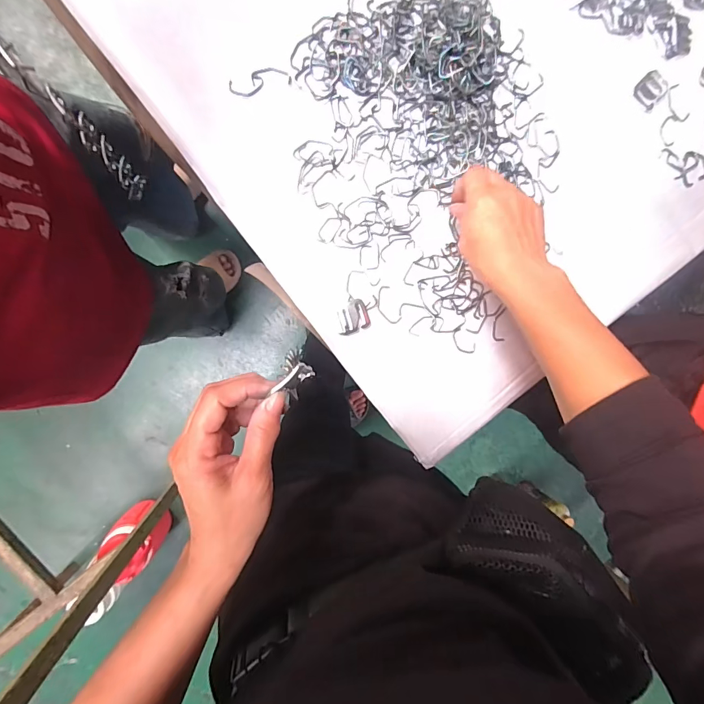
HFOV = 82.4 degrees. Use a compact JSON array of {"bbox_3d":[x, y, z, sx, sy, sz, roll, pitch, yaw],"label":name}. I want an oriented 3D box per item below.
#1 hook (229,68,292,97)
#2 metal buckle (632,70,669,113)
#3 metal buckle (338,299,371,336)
[{"bbox_3d":[-0.087,-0.258,0.382,0.057,0.004,0.020,-20,97,-4],"label":"hook"},{"bbox_3d":[0.321,-0.281,0.430,0.029,0.004,0.035,40,90,-8],"label":"metal buckle"},{"bbox_3d":[0.001,-0.036,0.406,0.032,0.004,0.031,-18,97,-5],"label":"metal buckle"}]

